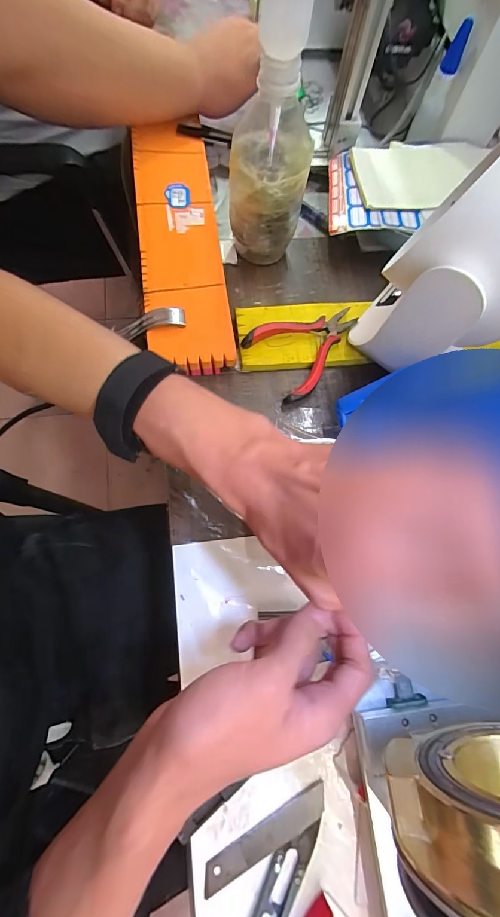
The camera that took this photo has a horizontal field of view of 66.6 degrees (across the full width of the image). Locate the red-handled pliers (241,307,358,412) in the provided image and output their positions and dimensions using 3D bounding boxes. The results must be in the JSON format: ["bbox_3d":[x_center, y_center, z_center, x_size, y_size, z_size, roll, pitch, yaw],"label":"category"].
[{"bbox_3d":[0.059,-0.110,0.367,0.113,0.021,0.075,-32,77,-13],"label":"red-handled pliers"}]

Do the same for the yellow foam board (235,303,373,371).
[{"bbox_3d":[0.054,-0.127,0.381,0.131,0.019,0.069,-5,73,-2],"label":"yellow foam board"}]

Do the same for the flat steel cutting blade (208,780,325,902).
[{"bbox_3d":[0.012,0.266,0.267,0.097,0.004,0.018,-27,70,-10],"label":"flat steel cutting blade"}]

